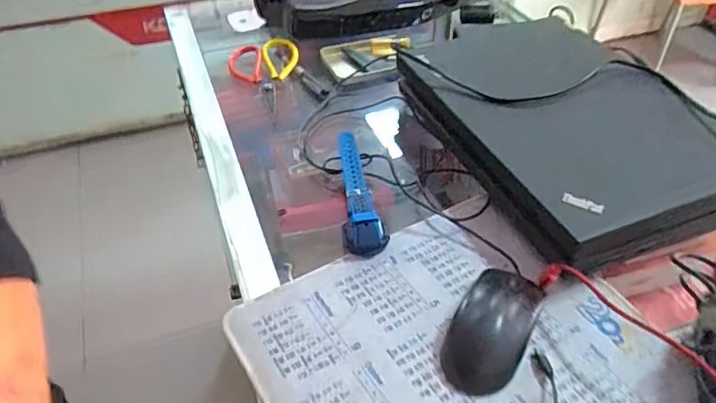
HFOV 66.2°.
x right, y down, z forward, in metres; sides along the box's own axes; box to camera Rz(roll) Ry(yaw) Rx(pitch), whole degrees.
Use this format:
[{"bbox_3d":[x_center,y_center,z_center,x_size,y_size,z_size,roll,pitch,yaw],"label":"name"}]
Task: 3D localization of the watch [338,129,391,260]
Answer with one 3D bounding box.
[{"bbox_3d":[0.002,-0.010,0.540,0.039,0.034,0.143,-3,42,-3],"label":"watch"}]

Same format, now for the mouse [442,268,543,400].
[{"bbox_3d":[0.105,0.096,0.426,0.055,0.031,0.106,21,47,22],"label":"mouse"}]

